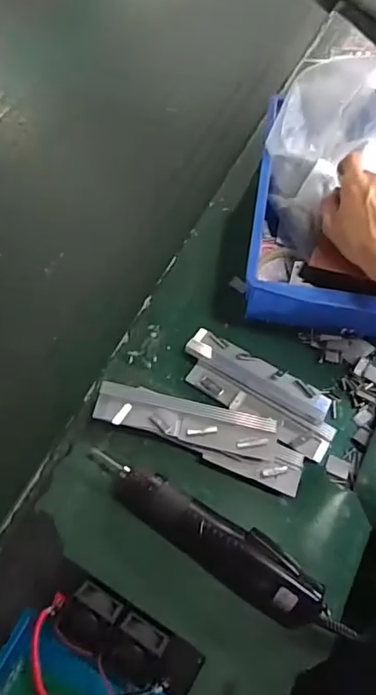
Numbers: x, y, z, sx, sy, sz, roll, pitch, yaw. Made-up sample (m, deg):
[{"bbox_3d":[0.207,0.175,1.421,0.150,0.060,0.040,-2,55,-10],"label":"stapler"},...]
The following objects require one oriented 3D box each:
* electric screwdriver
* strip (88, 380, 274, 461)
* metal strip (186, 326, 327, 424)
[{"bbox_3d":[0.023,0.171,0.459,0.262,0.032,0.049,33,66,15],"label":"electric screwdriver"},{"bbox_3d":[-0.002,0.072,0.513,0.181,0.015,0.046,12,63,4],"label":"strip"},{"bbox_3d":[0.075,0.029,0.550,0.161,0.016,0.033,28,65,12],"label":"metal strip"}]

